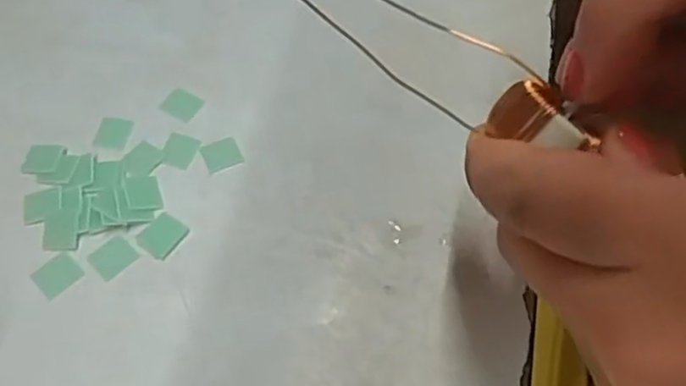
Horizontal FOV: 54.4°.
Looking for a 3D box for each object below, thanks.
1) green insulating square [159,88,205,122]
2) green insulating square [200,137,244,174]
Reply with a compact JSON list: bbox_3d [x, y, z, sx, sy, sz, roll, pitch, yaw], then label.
[{"bbox_3d":[-0.054,-0.030,0.224,0.012,0.004,0.010,28,65,12],"label":"green insulating square"},{"bbox_3d":[-0.039,-0.013,0.213,0.012,0.004,0.011,-22,62,-15],"label":"green insulating square"}]

